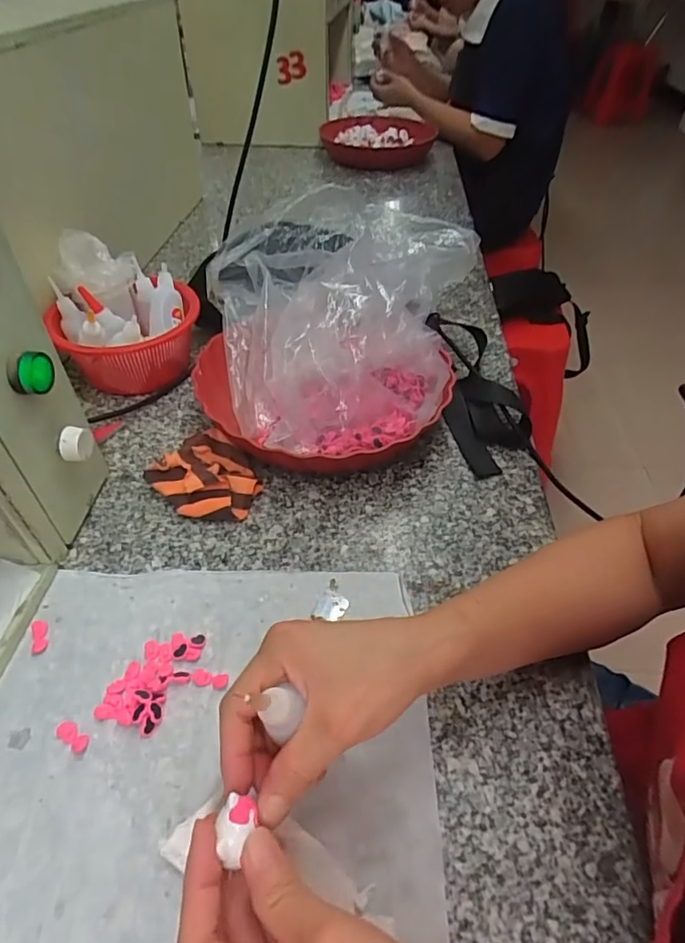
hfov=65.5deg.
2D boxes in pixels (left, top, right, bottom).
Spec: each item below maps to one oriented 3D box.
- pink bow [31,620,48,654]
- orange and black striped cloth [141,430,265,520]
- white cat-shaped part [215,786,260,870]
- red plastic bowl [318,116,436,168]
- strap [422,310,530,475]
[{"bbox_3d":[-0.211,0.113,0.371,0.010,0.005,0.026,-13,47,-14],"label":"pink bow"},{"bbox_3d":[-0.123,0.004,0.466,0.085,0.025,0.102,-18,49,-18],"label":"orange and black striped cloth"},{"bbox_3d":[-0.046,0.157,0.236,0.015,0.008,0.025,-3,46,-5],"label":"white cat-shaped part"},{"bbox_3d":[0.077,-0.681,1.114,0.230,0.069,0.223,4,45,2],"label":"red plastic bowl"},{"bbox_3d":[0.136,-0.092,0.555,0.080,0.037,0.233,-6,46,-8],"label":"strap"}]

